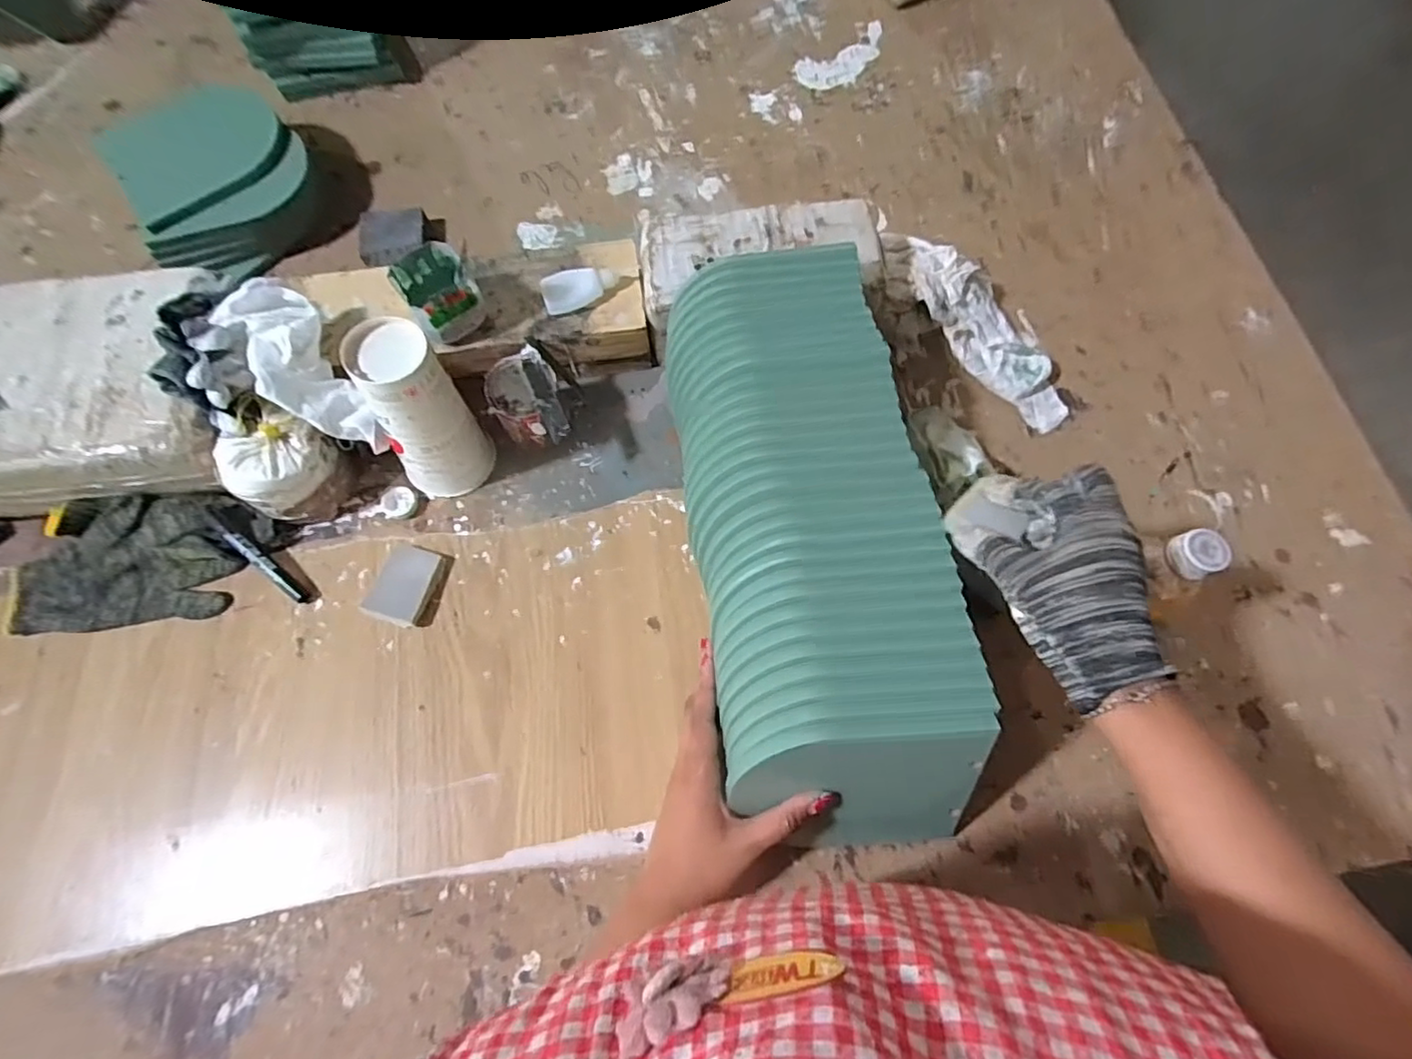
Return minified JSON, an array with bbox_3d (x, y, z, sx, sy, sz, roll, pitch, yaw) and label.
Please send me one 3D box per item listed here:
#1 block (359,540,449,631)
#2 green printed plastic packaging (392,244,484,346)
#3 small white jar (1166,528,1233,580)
[{"bbox_3d":[-0.267,0.048,0.562,0.052,0.012,0.069,17,70,6],"label":"block"},{"bbox_3d":[-0.237,-0.212,0.568,0.063,0.051,0.071,-34,72,-13],"label":"green printed plastic packaging"},{"bbox_3d":[0.322,0.015,0.416,0.025,0.022,0.029,-26,71,-10],"label":"small white jar"}]

